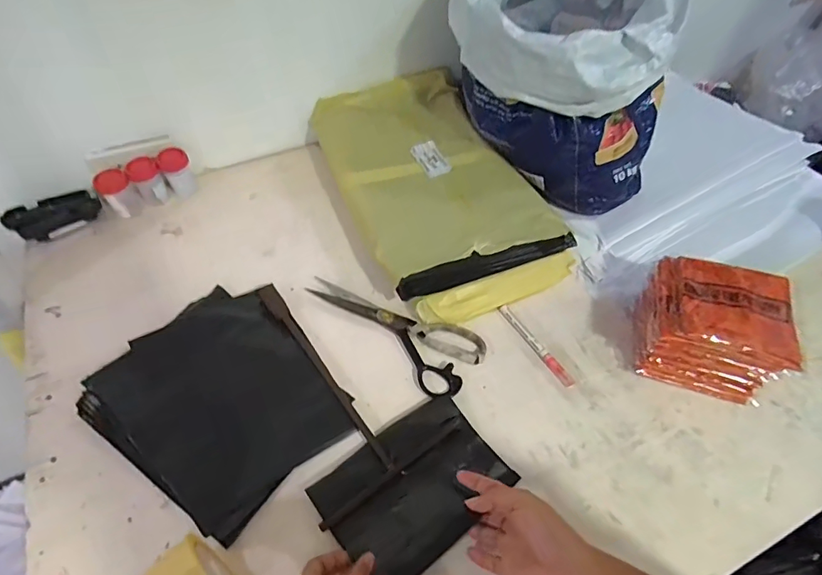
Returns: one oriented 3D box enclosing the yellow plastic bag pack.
[{"bbox_3d":[0.027,-0.155,0.702,0.264,0.082,0.436,-22,59,-16],"label":"yellow plastic bag pack"}]

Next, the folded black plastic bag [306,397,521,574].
[{"bbox_3d":[0.005,0.210,0.487,0.184,0.010,0.131,-32,62,-21],"label":"folded black plastic bag"}]

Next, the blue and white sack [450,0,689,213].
[{"bbox_3d":[0.213,-0.331,0.678,0.305,0.255,0.312,8,56,4],"label":"blue and white sack"}]

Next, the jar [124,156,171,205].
[{"bbox_3d":[-0.395,-0.158,0.696,0.042,0.069,0.039,1,55,-1],"label":"jar"}]

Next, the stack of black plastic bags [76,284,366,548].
[{"bbox_3d":[-0.221,0.126,0.543,0.235,0.012,0.268,-38,64,-24],"label":"stack of black plastic bags"}]

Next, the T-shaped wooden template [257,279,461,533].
[{"bbox_3d":[-0.107,0.100,0.563,0.171,0.012,0.309,-31,61,-21],"label":"T-shaped wooden template"}]

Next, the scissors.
[{"bbox_3d":[-0.019,0.044,0.604,0.235,0.011,0.096,34,61,20],"label":"scissors"}]

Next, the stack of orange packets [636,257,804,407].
[{"bbox_3d":[0.357,0.049,0.558,0.144,0.108,0.119,18,57,10],"label":"stack of orange packets"}]

